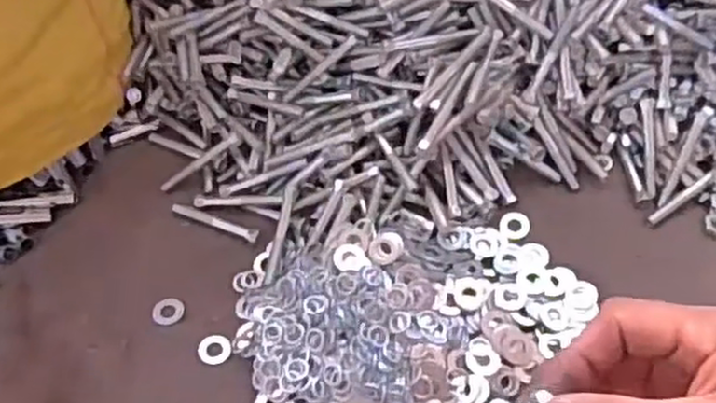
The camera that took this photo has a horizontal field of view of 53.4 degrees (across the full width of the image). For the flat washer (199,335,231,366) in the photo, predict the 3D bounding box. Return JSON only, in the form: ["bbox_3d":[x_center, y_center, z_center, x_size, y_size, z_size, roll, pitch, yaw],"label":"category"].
[{"bbox_3d":[-0.075,0.077,0.373,0.017,0.004,0.017,-3,54,4],"label":"flat washer"}]

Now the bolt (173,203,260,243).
[{"bbox_3d":[-0.084,0.012,0.415,0.057,0.004,0.008,18,58,17],"label":"bolt"}]

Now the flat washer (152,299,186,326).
[{"bbox_3d":[-0.103,0.060,0.388,0.017,0.004,0.017,5,46,-5],"label":"flat washer"}]

